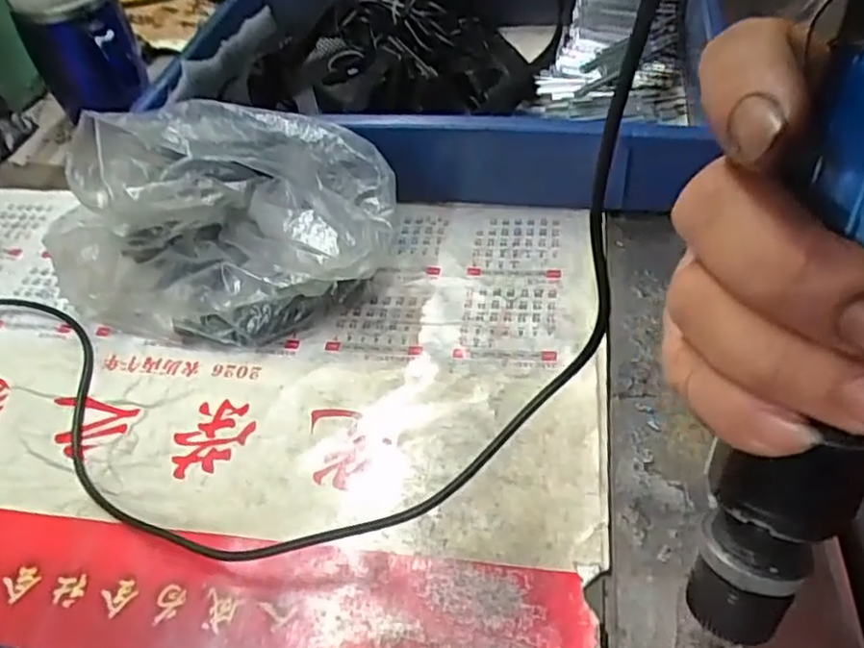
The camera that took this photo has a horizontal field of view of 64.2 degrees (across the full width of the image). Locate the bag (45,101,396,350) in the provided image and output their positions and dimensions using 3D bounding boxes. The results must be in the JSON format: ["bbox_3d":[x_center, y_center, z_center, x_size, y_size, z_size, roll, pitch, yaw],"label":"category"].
[{"bbox_3d":[-0.139,-0.065,0.460,0.229,0.100,0.129,0,47,7],"label":"bag"}]

